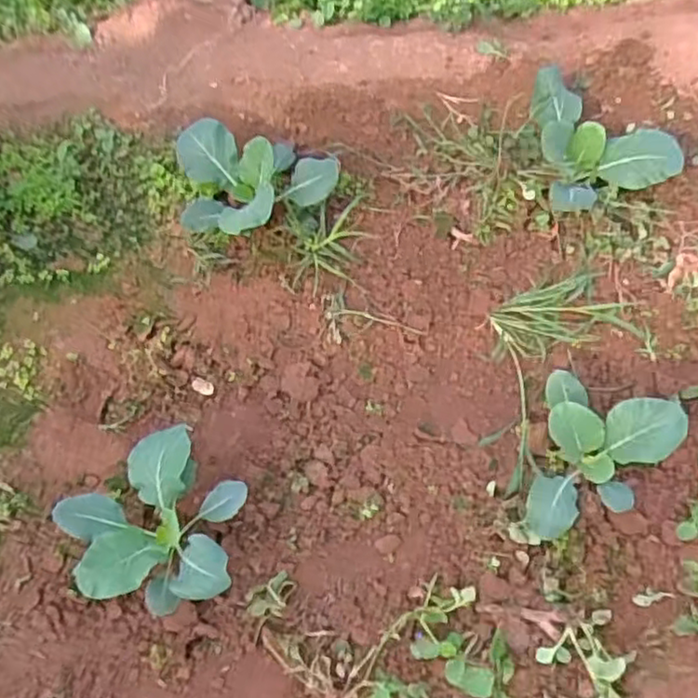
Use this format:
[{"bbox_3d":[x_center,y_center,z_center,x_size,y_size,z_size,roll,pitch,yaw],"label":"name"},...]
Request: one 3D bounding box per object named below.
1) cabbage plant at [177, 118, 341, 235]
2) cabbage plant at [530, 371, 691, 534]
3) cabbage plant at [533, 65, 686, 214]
[{"bbox_3d":[-0.178,-0.320,1.319,0.304,0.121,0.247,-5,66,0],"label":"cabbage plant"},{"bbox_3d":[0.374,0.186,1.084,0.200,0.153,0.253,26,69,12],"label":"cabbage plant"},{"bbox_3d":[0.483,-0.421,1.345,0.240,0.128,0.318,-3,66,0],"label":"cabbage plant"}]

